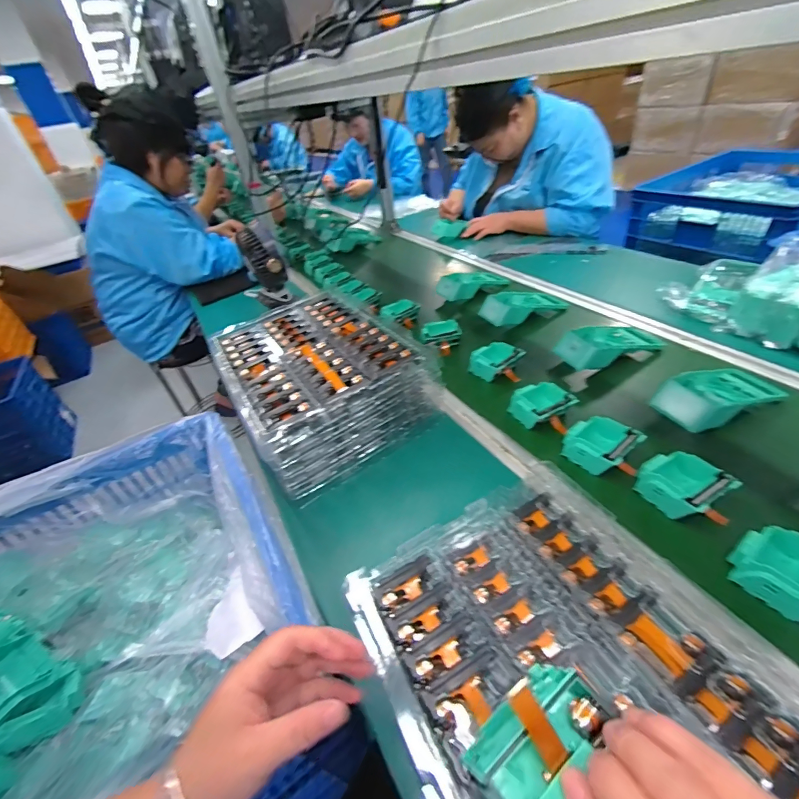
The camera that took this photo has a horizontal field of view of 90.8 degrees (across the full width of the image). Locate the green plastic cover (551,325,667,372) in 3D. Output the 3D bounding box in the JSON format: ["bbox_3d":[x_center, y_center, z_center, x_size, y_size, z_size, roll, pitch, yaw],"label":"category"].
[{"bbox_3d":[0.384,-0.103,0.734,0.201,0.064,0.100,-18,39,-9],"label":"green plastic cover"}]

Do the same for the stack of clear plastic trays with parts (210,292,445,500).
[{"bbox_3d":[-0.144,-0.044,0.695,0.272,0.129,0.372,-28,41,-19],"label":"stack of clear plastic trays with parts"}]

